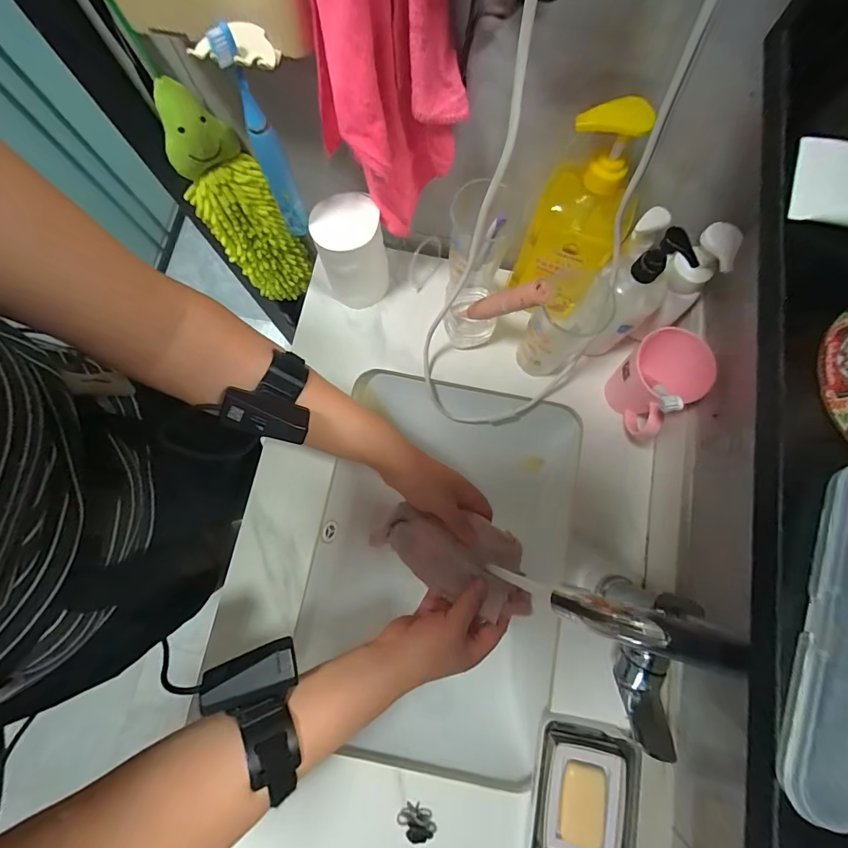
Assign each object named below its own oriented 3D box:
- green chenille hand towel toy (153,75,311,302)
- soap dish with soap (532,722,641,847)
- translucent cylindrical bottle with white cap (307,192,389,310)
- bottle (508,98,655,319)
[{"bbox_3d":[-0.237,-0.276,0.553,0.108,0.306,0.053,-23,79,-5],"label":"green chenille hand towel toy"},{"bbox_3d":[0.167,0.395,0.427,0.091,0.029,0.135,12,78,3],"label":"soap dish with soap"},{"bbox_3d":[-0.088,-0.200,0.513,0.084,0.143,0.072,-16,78,-3],"label":"translucent cylindrical bottle with white cap"},{"bbox_3d":[0.161,-0.208,0.433,0.094,0.233,0.072,22,79,5],"label":"bottle"}]

